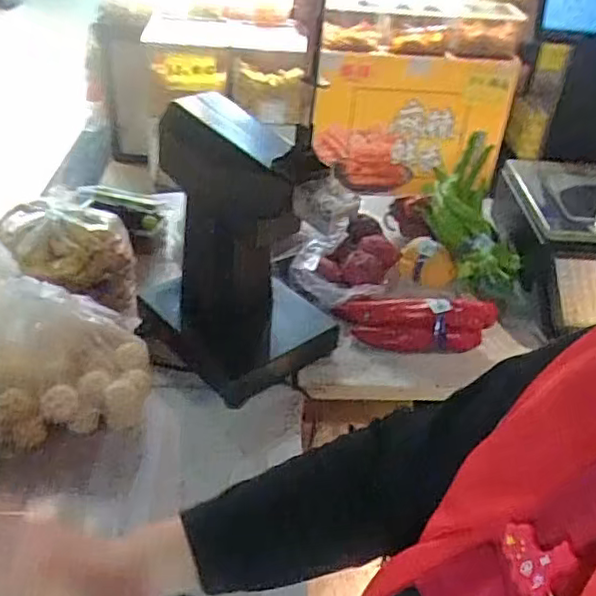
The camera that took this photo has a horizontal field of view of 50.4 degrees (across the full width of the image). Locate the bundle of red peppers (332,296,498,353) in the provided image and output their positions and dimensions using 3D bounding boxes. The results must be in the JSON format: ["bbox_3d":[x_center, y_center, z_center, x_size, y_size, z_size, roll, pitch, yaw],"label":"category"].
[{"bbox_3d":[0.191,0.034,1.033,0.252,0.077,0.087,8,37,5],"label":"bundle of red peppers"}]

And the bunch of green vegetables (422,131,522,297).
[{"bbox_3d":[0.326,-0.171,1.236,0.129,0.083,0.343,-1,67,-7],"label":"bunch of green vegetables"}]

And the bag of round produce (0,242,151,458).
[{"bbox_3d":[-0.370,0.056,0.847,0.319,0.235,0.206,-8,39,-15],"label":"bag of round produce"}]

